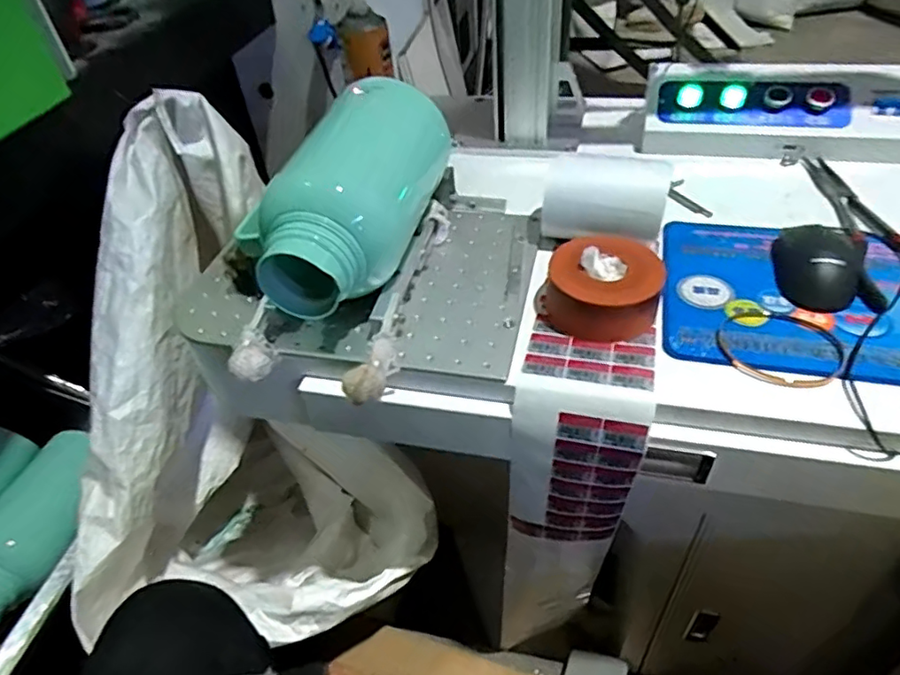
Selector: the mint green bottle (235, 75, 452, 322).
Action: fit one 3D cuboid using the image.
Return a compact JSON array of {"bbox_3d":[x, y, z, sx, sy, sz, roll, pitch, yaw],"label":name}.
[{"bbox_3d":[-0.094,-0.139,0.547,0.124,0.101,0.244,17,61,22],"label":"mint green bottle"}]

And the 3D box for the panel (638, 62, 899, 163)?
[{"bbox_3d":[0.414,-0.285,0.741,0.321,0.070,0.124,7,45,13],"label":"panel"}]

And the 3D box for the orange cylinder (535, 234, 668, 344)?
[{"bbox_3d":[0.135,-0.048,0.528,0.103,0.054,0.087,14,47,19],"label":"orange cylinder"}]

